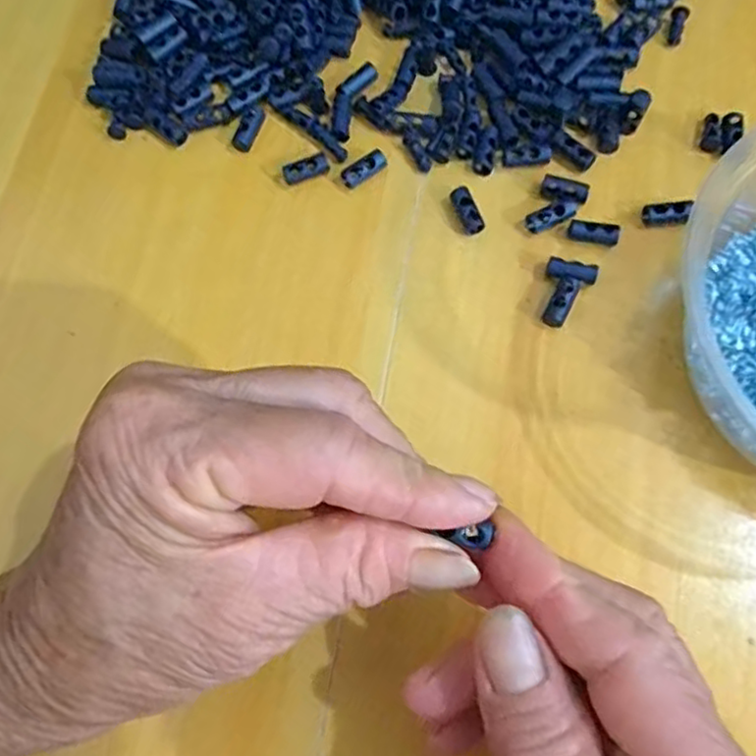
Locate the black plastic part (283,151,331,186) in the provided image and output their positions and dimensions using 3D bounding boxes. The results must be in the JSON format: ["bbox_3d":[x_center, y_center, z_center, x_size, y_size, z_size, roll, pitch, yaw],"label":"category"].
[{"bbox_3d":[-0.028,-0.083,0.266,0.018,0.006,0.008,-21,73,-4],"label":"black plastic part"}]

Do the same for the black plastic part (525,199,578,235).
[{"bbox_3d":[0.066,-0.062,0.257,0.019,0.006,0.008,-22,73,-4],"label":"black plastic part"}]

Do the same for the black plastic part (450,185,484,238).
[{"bbox_3d":[0.035,-0.064,0.258,0.008,0.006,0.018,-23,73,-5],"label":"black plastic part"}]

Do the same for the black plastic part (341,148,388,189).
[{"bbox_3d":[-0.006,-0.084,0.266,0.019,0.005,0.008,-36,75,-9],"label":"black plastic part"}]

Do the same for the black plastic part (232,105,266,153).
[{"bbox_3d":[-0.053,-0.102,0.273,0.007,0.005,0.021,20,75,8],"label":"black plastic part"}]

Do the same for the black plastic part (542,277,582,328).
[{"bbox_3d":[0.067,-0.028,0.245,0.008,0.008,0.020,27,76,10],"label":"black plastic part"}]

